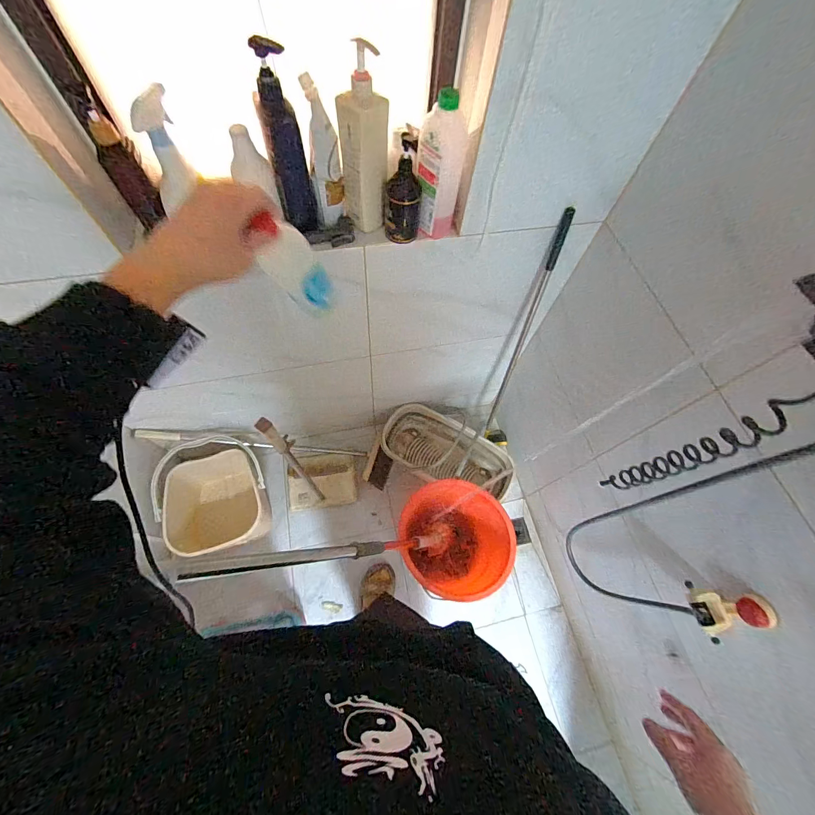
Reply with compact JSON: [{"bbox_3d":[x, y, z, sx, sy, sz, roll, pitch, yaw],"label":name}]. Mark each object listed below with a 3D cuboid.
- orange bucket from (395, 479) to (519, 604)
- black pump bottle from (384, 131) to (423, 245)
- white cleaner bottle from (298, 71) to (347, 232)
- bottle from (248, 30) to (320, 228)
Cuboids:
[{"bbox_3d":[0.154,0.452,1.223,0.345,0.275,0.379,2,64,-3],"label":"orange bucket"},{"bbox_3d":[-0.006,-0.423,0.684,0.073,0.180,0.069,0,64,-4],"label":"black pump bottle"},{"bbox_3d":[-0.150,-0.448,0.646,0.057,0.216,0.047,-4,65,-6],"label":"white cleaner bottle"},{"bbox_3d":[-0.208,-0.442,0.611,0.065,0.268,0.048,-13,66,-10],"label":"bottle"}]

